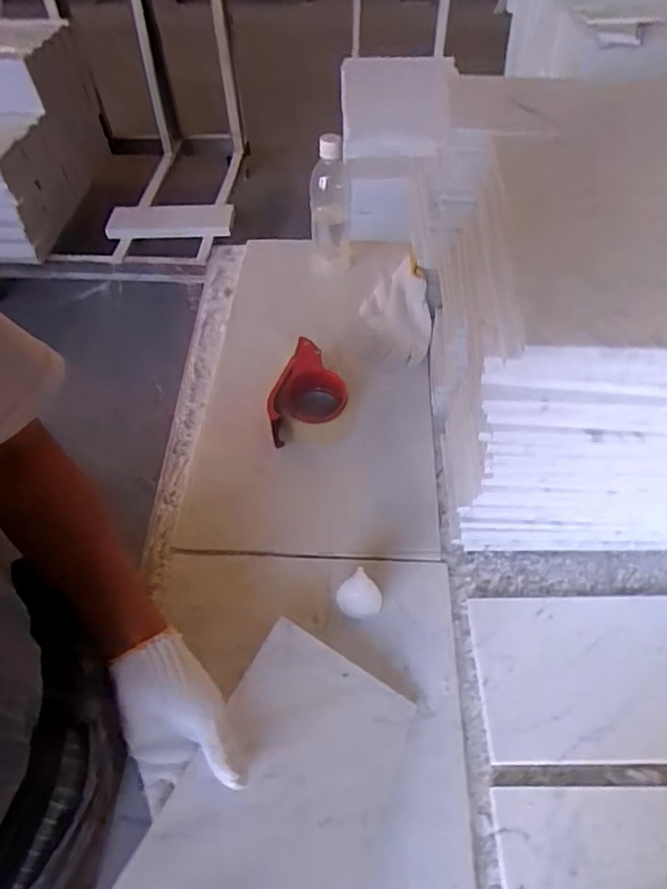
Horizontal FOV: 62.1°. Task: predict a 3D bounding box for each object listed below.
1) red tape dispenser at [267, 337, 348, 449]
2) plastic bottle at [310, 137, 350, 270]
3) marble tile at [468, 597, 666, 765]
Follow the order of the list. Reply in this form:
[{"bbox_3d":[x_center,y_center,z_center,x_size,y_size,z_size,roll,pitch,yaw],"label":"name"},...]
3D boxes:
[{"bbox_3d":[-0.031,-0.069,0.722,0.095,0.059,0.137,0,54,2],"label":"red tape dispenser"},{"bbox_3d":[-0.008,-0.388,0.893,0.067,0.202,0.078,-3,54,0],"label":"plastic bottle"},{"bbox_3d":[0.371,0.222,0.539,0.455,0.015,0.151,-1,54,1],"label":"marble tile"}]

